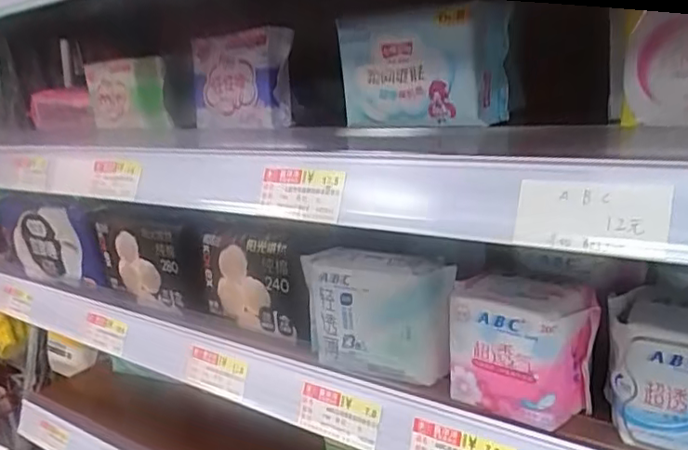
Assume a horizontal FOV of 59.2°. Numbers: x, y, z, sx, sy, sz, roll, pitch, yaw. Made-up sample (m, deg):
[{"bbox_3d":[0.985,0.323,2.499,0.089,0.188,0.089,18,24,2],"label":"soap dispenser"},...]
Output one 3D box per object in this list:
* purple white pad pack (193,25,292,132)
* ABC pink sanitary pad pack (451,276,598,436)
[{"bbox_3d":[-0.100,-0.134,0.568,0.135,0.084,0.028,8,12,41],"label":"purple white pad pack"},{"bbox_3d":[0.103,0.070,0.351,0.052,0.064,0.075,-20,21,-40],"label":"ABC pink sanitary pad pack"}]

